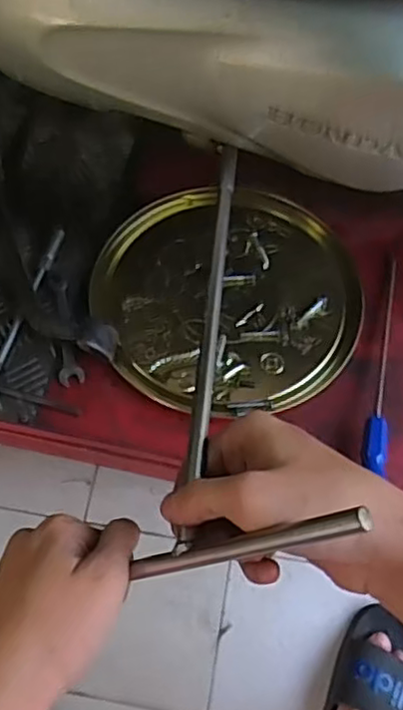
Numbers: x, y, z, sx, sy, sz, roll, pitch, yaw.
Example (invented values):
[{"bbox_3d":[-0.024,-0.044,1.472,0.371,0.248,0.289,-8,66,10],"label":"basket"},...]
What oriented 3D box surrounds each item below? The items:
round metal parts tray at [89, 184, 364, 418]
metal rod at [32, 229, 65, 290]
[{"bbox_3d":[0.026,-0.060,0.653,0.247,0.014,0.246,0,64,0],"label":"round metal parts tray"},{"bbox_3d":[-0.156,-0.097,0.671,0.009,0.007,0.074,15,65,7],"label":"metal rod"}]

